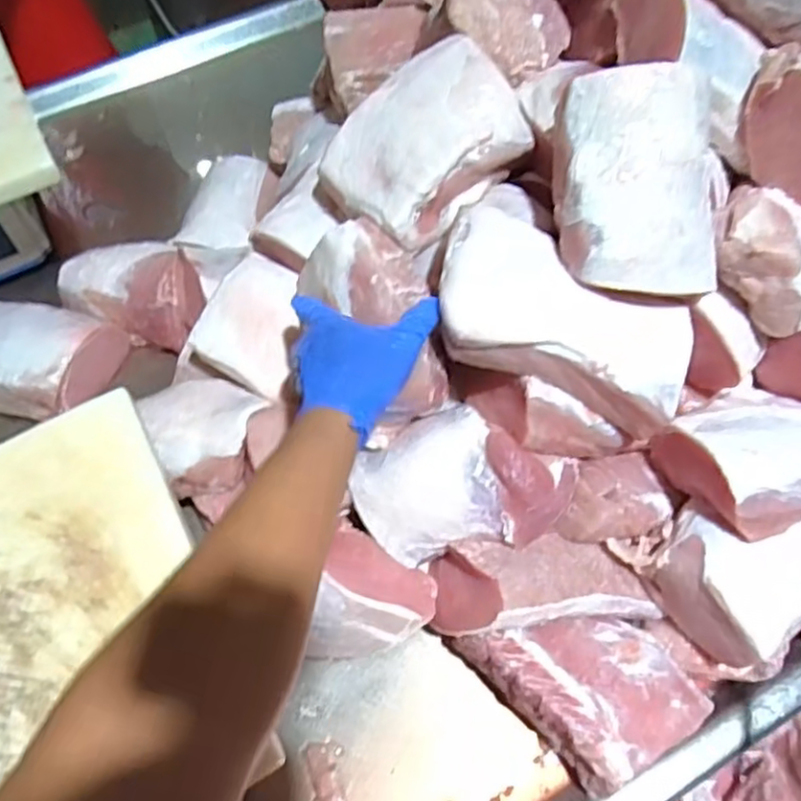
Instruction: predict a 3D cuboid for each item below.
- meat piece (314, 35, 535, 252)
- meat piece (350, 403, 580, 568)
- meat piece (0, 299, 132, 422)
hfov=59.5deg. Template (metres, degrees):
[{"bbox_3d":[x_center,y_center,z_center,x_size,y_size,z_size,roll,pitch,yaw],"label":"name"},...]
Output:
[{"bbox_3d":[0.016,-0.210,0.594,0.178,0.054,0.132,-41,75,8],"label":"meat piece"},{"bbox_3d":[0.049,0.064,0.565,0.165,0.075,0.111,-21,83,19],"label":"meat piece"},{"bbox_3d":[-0.410,-0.049,0.760,0.177,0.052,0.121,14,61,11],"label":"meat piece"}]

